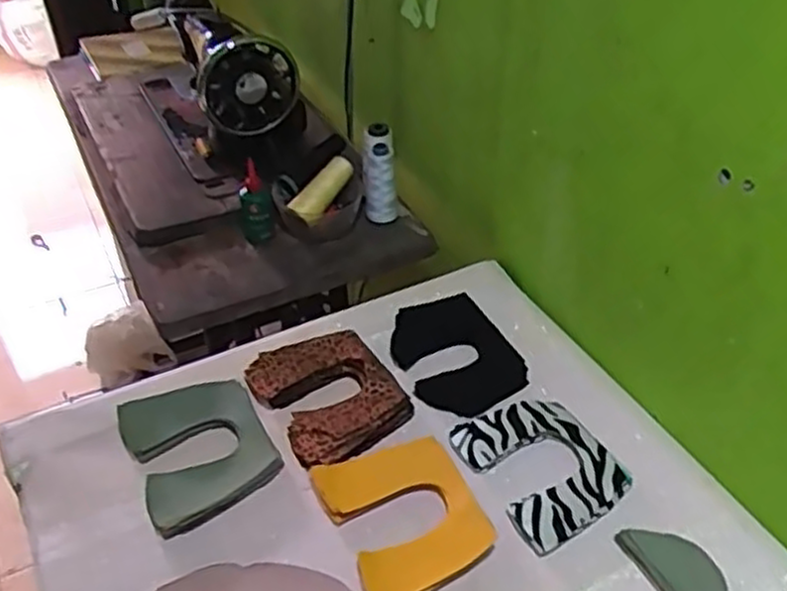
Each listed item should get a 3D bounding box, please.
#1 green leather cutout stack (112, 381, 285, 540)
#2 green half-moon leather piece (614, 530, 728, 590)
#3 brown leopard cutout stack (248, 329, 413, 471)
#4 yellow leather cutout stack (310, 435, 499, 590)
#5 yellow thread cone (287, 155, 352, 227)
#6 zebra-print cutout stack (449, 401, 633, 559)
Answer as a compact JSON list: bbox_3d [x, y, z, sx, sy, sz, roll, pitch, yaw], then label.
[{"bbox_3d":[-0.194,0.153,0.769,0.128,0.032,0.153,-21,45,-23],"label":"green leather cutout stack"},{"bbox_3d":[0.253,0.245,0.663,0.069,0.015,0.115,-15,43,-18],"label":"green half-moon leather piece"},{"bbox_3d":[-0.070,0.096,0.817,0.130,0.025,0.162,-25,46,-26],"label":"brown leopard cutout stack"},{"bbox_3d":[0.011,0.198,0.698,0.124,0.020,0.158,-17,43,-19],"label":"yellow leather cutout stack"},{"bbox_3d":[-0.095,-0.144,1.049,0.038,0.035,0.114,25,64,26],"label":"yellow thread cone"},{"bbox_3d":[0.147,0.162,0.751,0.130,0.010,0.153,-20,44,-22],"label":"zebra-print cutout stack"}]

